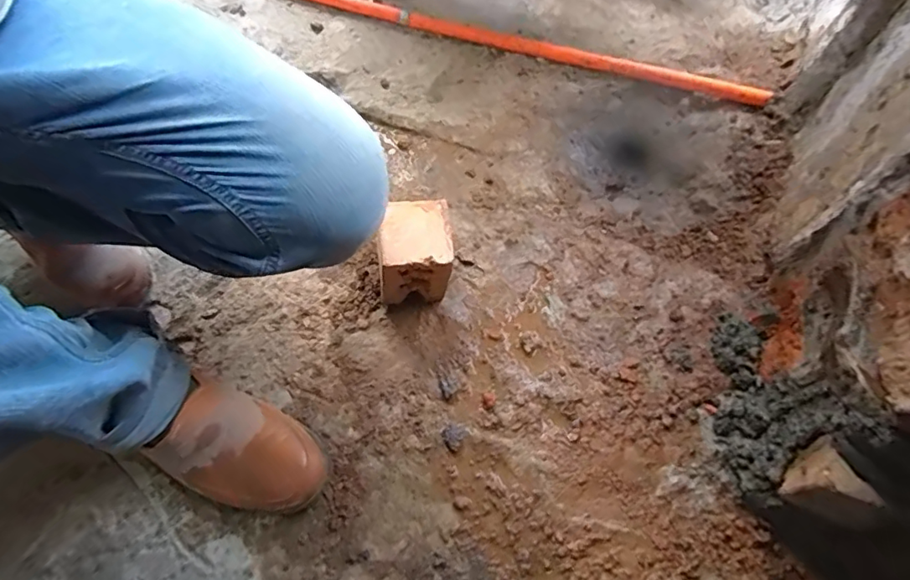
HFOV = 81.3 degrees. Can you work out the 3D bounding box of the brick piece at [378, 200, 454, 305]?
[{"bbox_3d":[-0.041,-0.035,0.563,0.074,0.097,0.077,-6,65,-2],"label":"brick piece"}]

